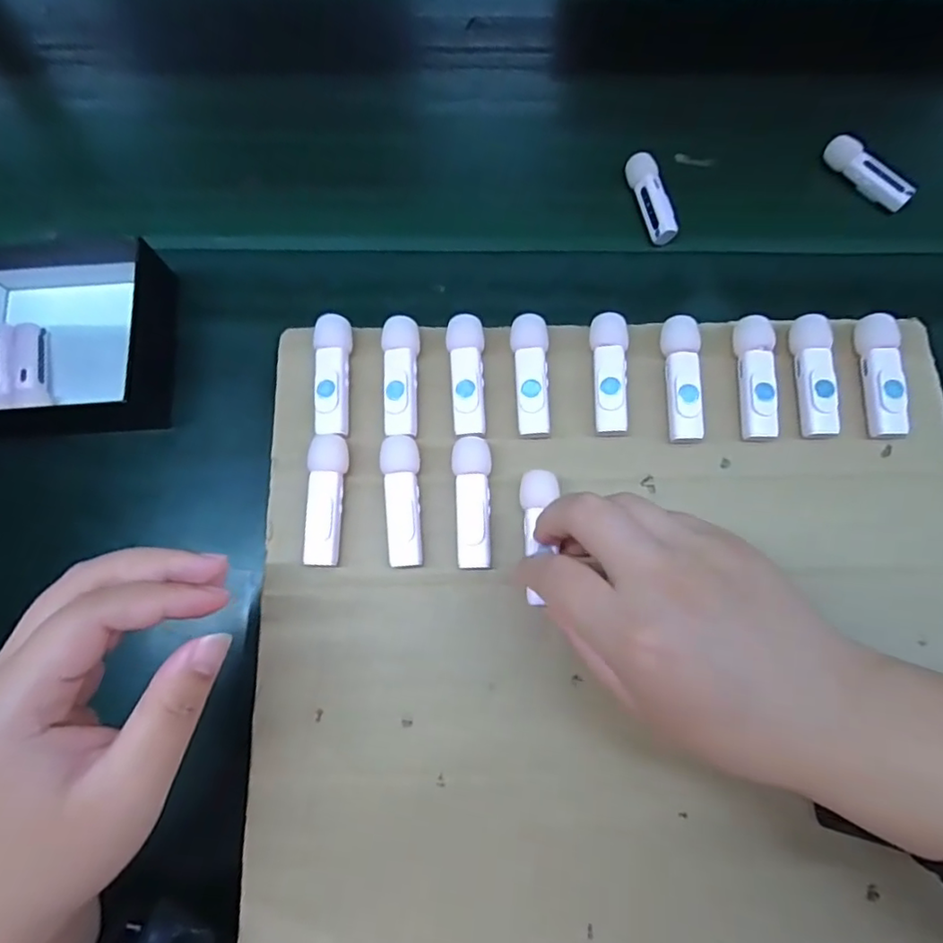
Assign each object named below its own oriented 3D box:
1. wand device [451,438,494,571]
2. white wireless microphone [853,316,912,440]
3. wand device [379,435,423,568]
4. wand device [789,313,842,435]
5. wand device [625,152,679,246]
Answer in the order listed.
[{"bbox_3d":[0.001,0.016,0.291,0.019,0.018,0.063,-1,72,0],"label":"wand device"},{"bbox_3d":[0.211,-0.050,0.302,0.016,0.013,0.064,0,80,0],"label":"white wireless microphone"},{"bbox_3d":[-0.033,0.015,0.292,0.019,0.018,0.063,-6,72,-2],"label":"wand device"},{"bbox_3d":[0.177,-0.049,0.301,0.017,0.011,0.063,-1,81,-1],"label":"wand device"},{"bbox_3d":[0.121,-0.182,0.394,0.018,0.020,0.062,-15,73,-5],"label":"wand device"}]

